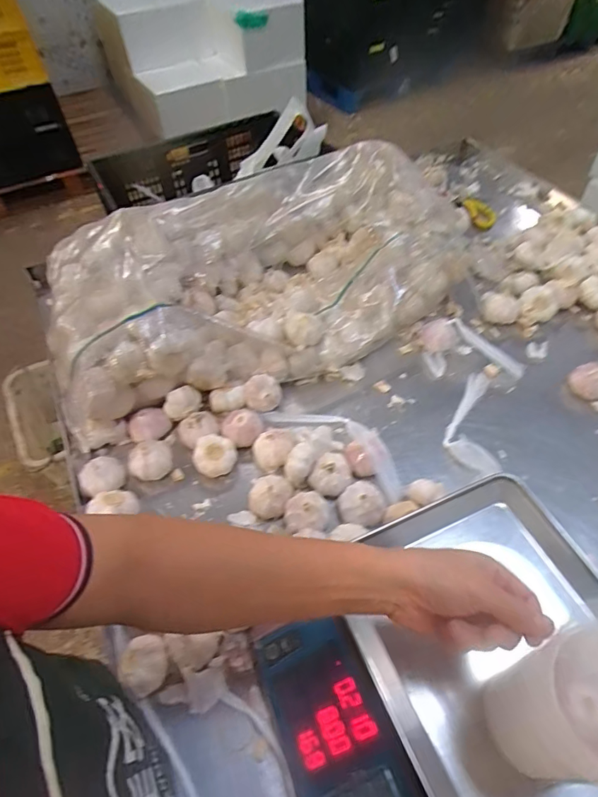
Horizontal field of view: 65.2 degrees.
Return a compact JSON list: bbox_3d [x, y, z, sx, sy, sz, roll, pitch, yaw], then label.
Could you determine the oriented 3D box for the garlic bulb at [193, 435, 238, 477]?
[{"bbox_3d":[-0.116,0.083,0.658,0.058,0.042,0.048,-19,52,-10],"label":"garlic bulb"}]

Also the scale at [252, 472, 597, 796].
[{"bbox_3d":[0.147,0.279,0.437,0.328,0.117,0.309,-22,53,-12],"label":"scale"}]

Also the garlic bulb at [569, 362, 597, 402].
[{"bbox_3d":[0.446,-0.025,0.713,0.063,0.038,0.056,33,61,27],"label":"garlic bulb"}]

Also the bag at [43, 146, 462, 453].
[{"bbox_3d":[-0.076,-0.213,0.815,0.660,0.171,0.396,-21,53,-11],"label":"bag"}]

